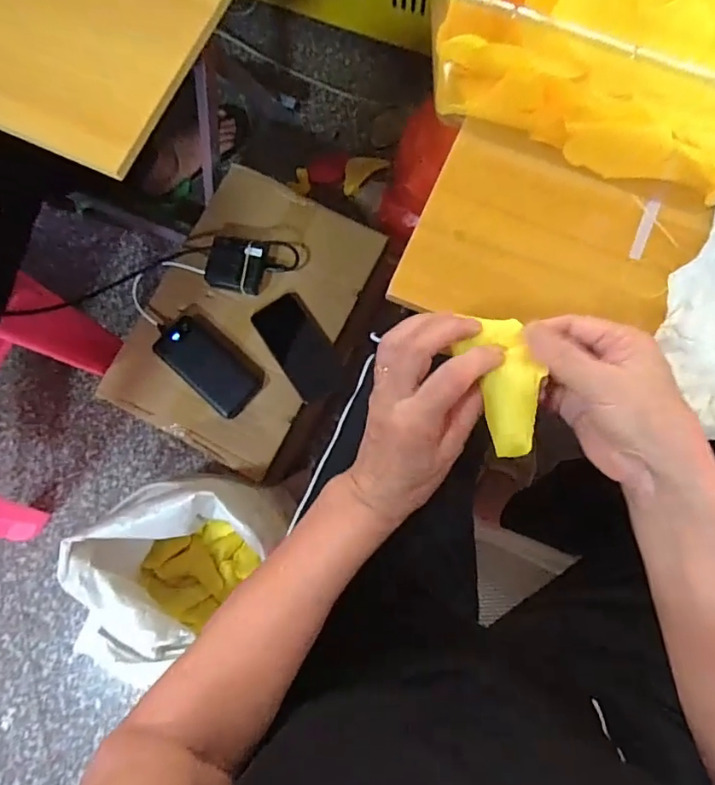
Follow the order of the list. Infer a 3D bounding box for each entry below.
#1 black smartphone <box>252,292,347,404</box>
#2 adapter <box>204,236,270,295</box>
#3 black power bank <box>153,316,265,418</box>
[{"bbox_3d":[-0.086,-0.070,0.774,0.080,0.014,0.155,-34,80,-6],"label":"black smartphone"},{"bbox_3d":[-0.179,-0.193,0.774,0.085,0.030,0.080,11,79,3],"label":"adapter"},{"bbox_3d":[-0.215,-0.042,0.750,0.155,0.018,0.083,37,82,8],"label":"black power bank"}]

